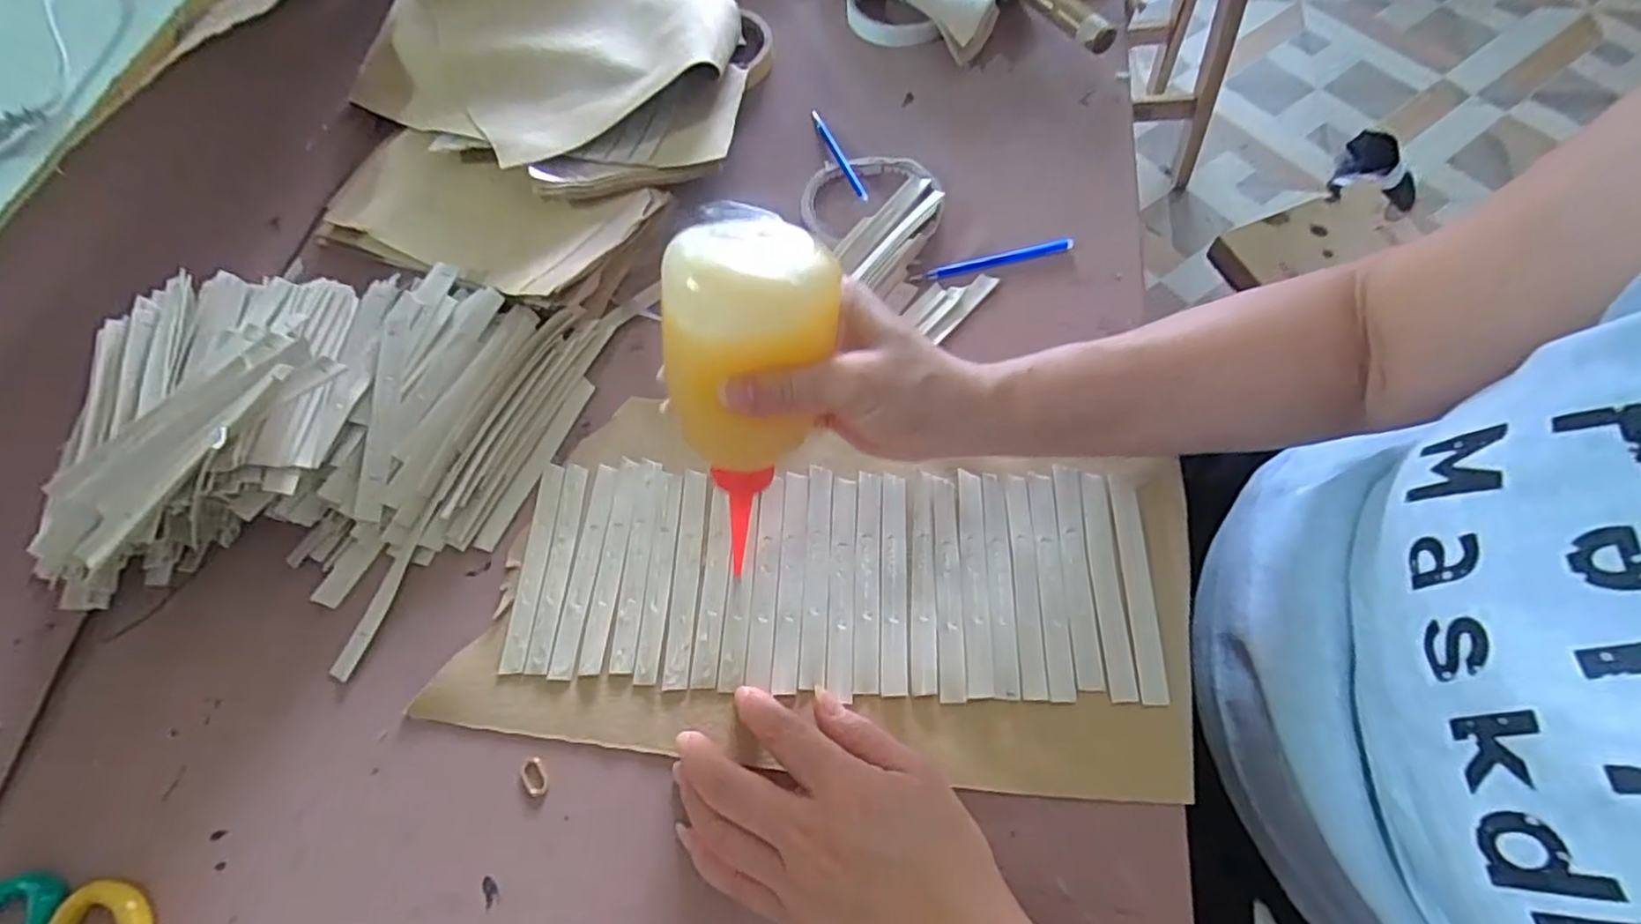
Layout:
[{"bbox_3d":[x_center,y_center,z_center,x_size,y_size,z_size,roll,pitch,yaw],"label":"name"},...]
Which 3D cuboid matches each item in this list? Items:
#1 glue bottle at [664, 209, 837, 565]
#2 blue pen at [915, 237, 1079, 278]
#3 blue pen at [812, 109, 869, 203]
[{"bbox_3d":[-0.030,-0.028,0.294,0.064,0.146,0.046,12,34,7],"label":"glue bottle"},{"bbox_3d":[0.110,-0.129,0.439,0.104,0.008,0.008,-13,65,-3],"label":"blue pen"},{"bbox_3d":[0.013,-0.215,0.479,0.005,0.009,0.104,-20,66,-6],"label":"blue pen"}]

